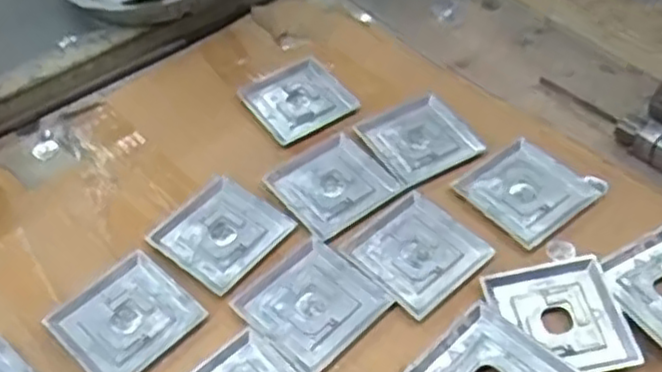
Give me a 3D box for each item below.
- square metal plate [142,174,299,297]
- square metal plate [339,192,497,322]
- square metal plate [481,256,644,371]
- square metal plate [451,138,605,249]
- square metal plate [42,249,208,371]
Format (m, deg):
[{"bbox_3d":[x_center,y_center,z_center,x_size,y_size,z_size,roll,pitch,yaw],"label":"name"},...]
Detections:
[{"bbox_3d":[-0.093,0.036,0.590,0.093,0.004,0.089,30,56,27],"label":"square metal plate"},{"bbox_3d":[0.067,0.049,0.569,0.088,0.005,0.096,-34,54,-25],"label":"square metal plate"},{"bbox_3d":[0.166,0.095,0.517,0.087,0.008,0.092,-8,48,-4],"label":"square metal plate"},{"bbox_3d":[0.165,0.003,0.604,0.089,0.009,0.090,-31,53,-23],"label":"square metal plate"},{"bbox_3d":[-0.157,0.099,0.538,0.093,0.004,0.090,34,58,29],"label":"square metal plate"}]

